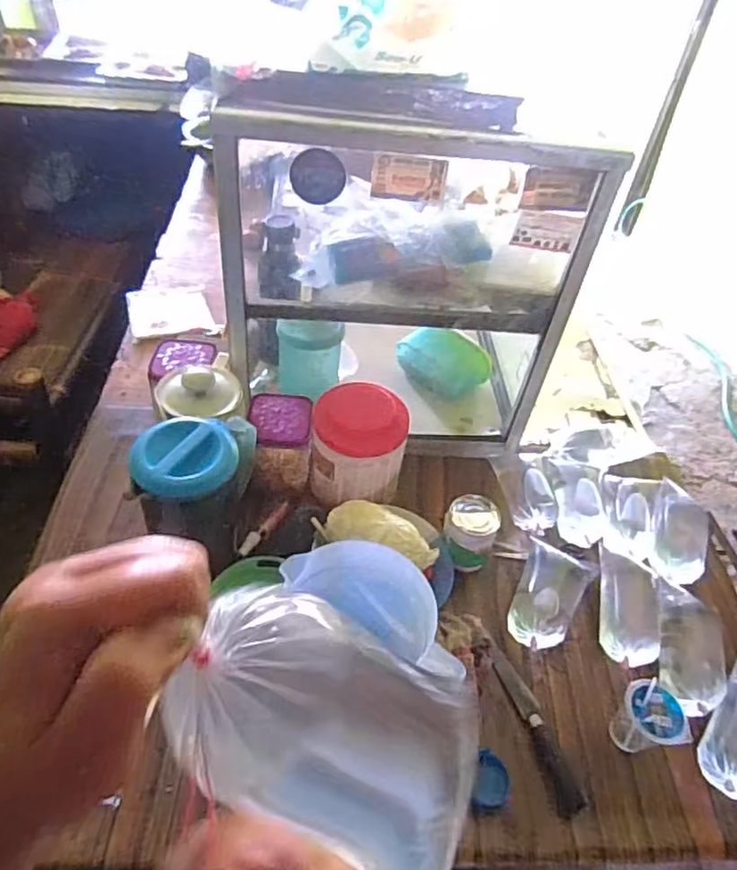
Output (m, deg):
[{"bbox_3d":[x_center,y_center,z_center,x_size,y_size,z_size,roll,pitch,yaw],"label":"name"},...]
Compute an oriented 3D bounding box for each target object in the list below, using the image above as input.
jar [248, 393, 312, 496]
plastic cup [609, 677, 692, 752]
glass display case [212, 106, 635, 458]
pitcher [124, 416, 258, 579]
[{"bbox_3d":[-0.137,0.016,0.955,0.093,0.124,0.101,1,45,-6],"label":"jar"},{"bbox_3d":[0.348,0.361,0.763,0.069,0.090,0.074,3,45,-3],"label":"plastic cup"},{"bbox_3d":[0.046,-0.249,0.964,0.493,0.516,0.280,3,45,-3],"label":"glass display case"},{"bbox_3d":[-0.224,0.085,0.808,0.139,0.195,0.140,1,45,-6],"label":"pitcher"}]

